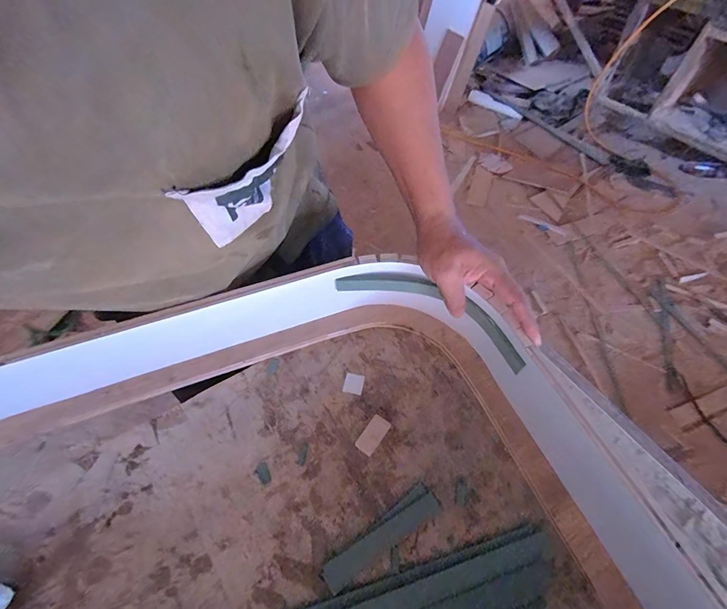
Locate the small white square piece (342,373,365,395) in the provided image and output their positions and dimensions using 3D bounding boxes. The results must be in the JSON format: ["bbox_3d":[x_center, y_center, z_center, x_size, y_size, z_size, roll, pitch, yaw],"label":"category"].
[{"bbox_3d":[-0.012,0.098,0.425,0.023,0.004,0.026,10,56,7],"label":"small white square piece"}]

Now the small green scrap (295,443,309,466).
[{"bbox_3d":[-0.066,0.163,0.374,0.009,0.004,0.023,10,56,7],"label":"small green scrap"}]

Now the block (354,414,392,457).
[{"bbox_3d":[0.010,0.146,0.385,0.023,0.004,0.042,32,61,20],"label":"block"}]

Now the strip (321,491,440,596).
[{"bbox_3d":[0.019,0.222,0.326,0.123,0.004,0.022,-28,60,-18],"label":"strip"}]

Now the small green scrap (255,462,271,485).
[{"bbox_3d":[-0.107,0.180,0.365,0.012,0.004,0.022,-29,60,-18],"label":"small green scrap"}]

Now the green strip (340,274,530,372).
[{"bbox_3d":[0.076,0.004,0.393,0.221,0.023,0.056,28,60,19],"label":"green strip"}]

